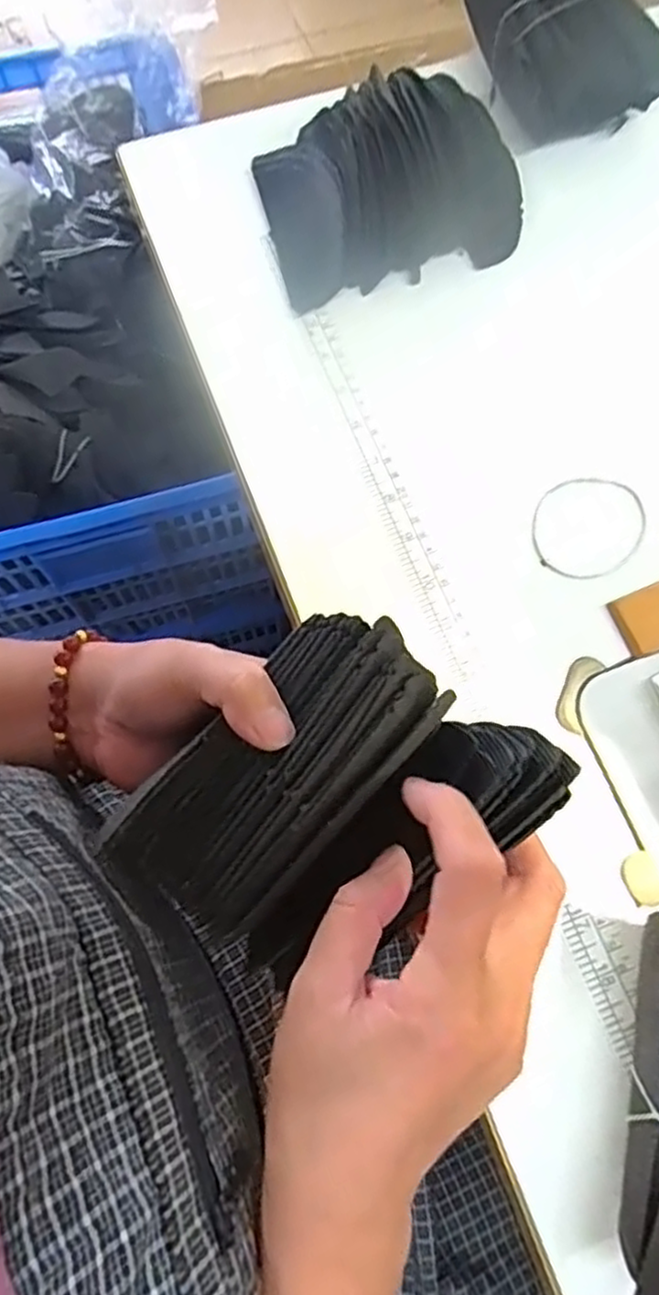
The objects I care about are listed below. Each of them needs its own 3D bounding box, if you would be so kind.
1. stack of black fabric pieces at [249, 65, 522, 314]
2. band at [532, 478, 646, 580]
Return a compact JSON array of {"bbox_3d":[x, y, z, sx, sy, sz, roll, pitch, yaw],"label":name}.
[{"bbox_3d":[0.035,-0.288,0.445,0.153,0.053,0.126,-17,72,-7],"label":"stack of black fabric pieces"},{"bbox_3d":[0.141,-0.065,0.389,0.061,0.004,0.061,0,71,-1],"label":"band"}]

